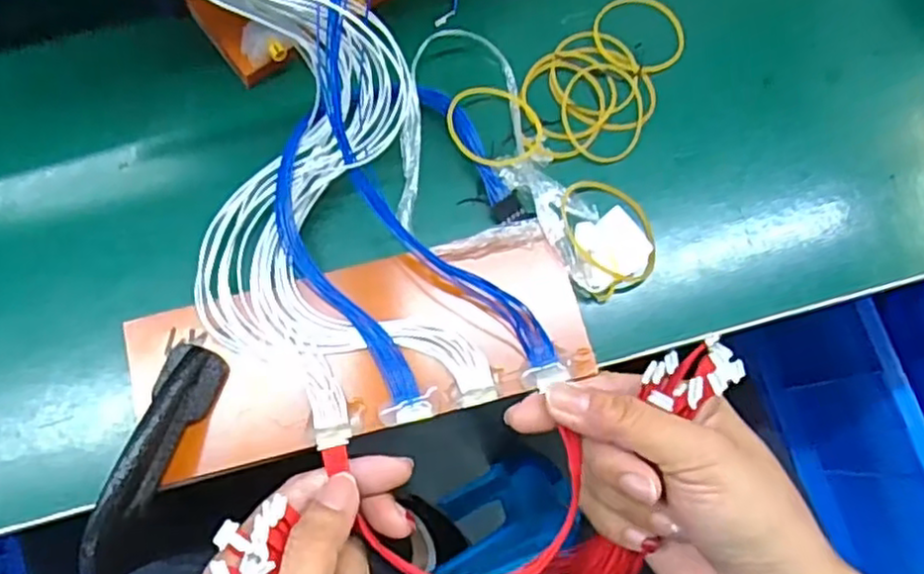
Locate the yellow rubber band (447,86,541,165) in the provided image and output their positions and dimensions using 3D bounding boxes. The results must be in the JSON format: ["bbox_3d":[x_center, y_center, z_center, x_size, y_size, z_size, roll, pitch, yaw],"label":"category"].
[{"bbox_3d":[0.016,-0.075,0.335,0.045,0.006,0.039,-14,84,-18],"label":"yellow rubber band"}]

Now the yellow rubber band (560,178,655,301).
[{"bbox_3d":[0.068,-0.026,0.322,0.039,0.014,0.053,-25,79,-6],"label":"yellow rubber band"}]

